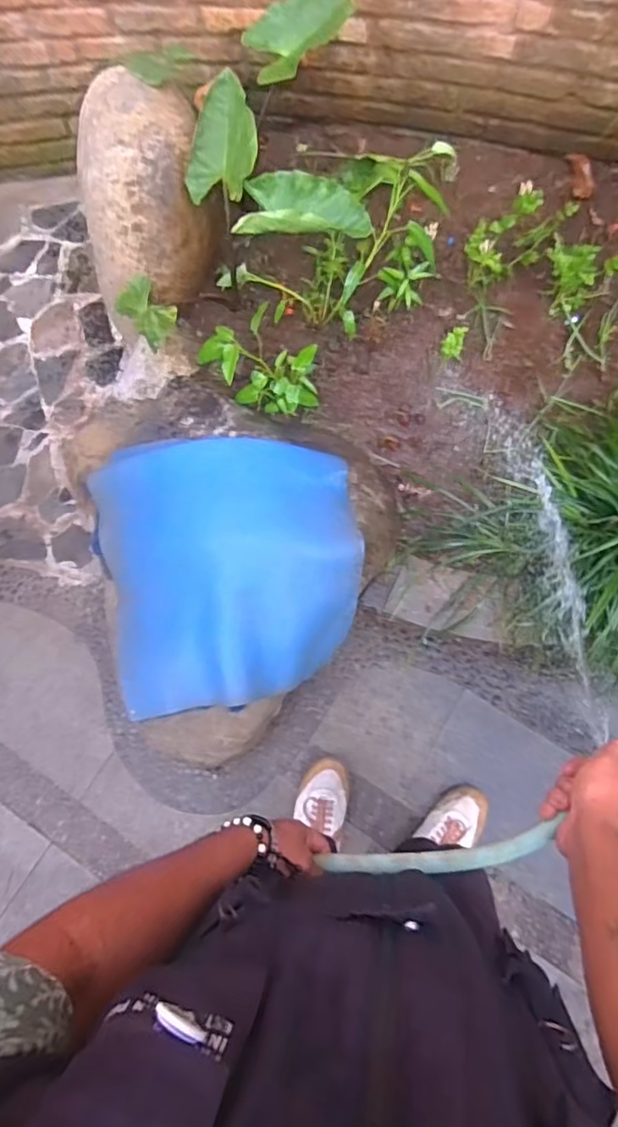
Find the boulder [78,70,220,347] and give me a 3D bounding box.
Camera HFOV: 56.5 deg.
[{"bbox_3d":[-0.390,-0.812,1.406,0.343,0.454,0.415,-16,75,-3],"label":"boulder"}]

